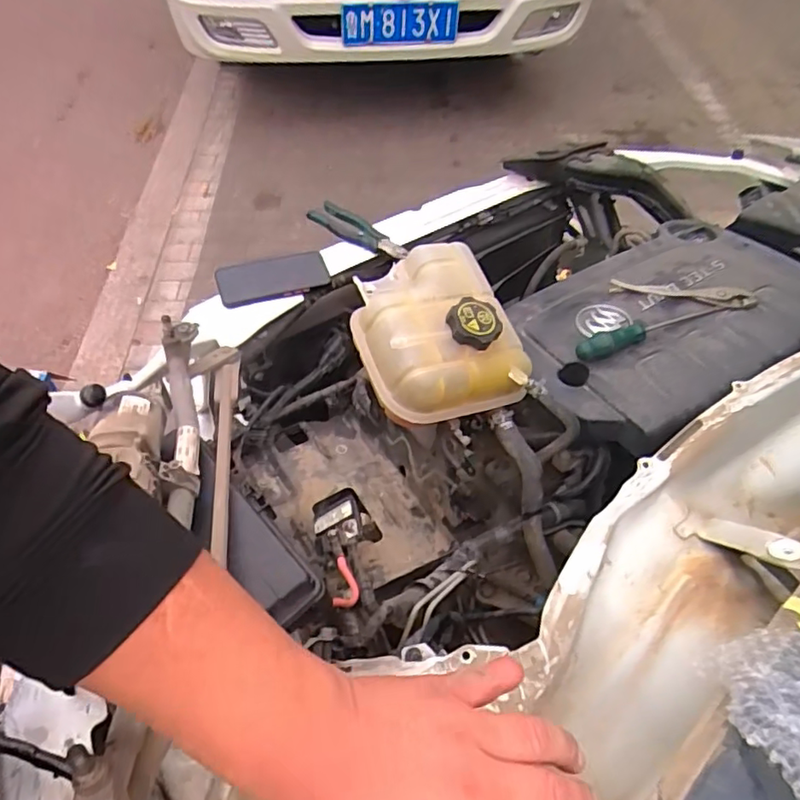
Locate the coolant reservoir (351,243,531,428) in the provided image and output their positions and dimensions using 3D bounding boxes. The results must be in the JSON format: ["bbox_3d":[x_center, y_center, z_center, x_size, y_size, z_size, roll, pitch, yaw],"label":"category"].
[{"bbox_3d":[0.035,-0.085,0.735,0.179,0.103,0.229,-14,54,-14],"label":"coolant reservoir"}]

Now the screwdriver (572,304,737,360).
[{"bbox_3d":[0.327,-0.095,0.767,0.248,0.027,0.027,-19,56,-17],"label":"screwdriver"}]

